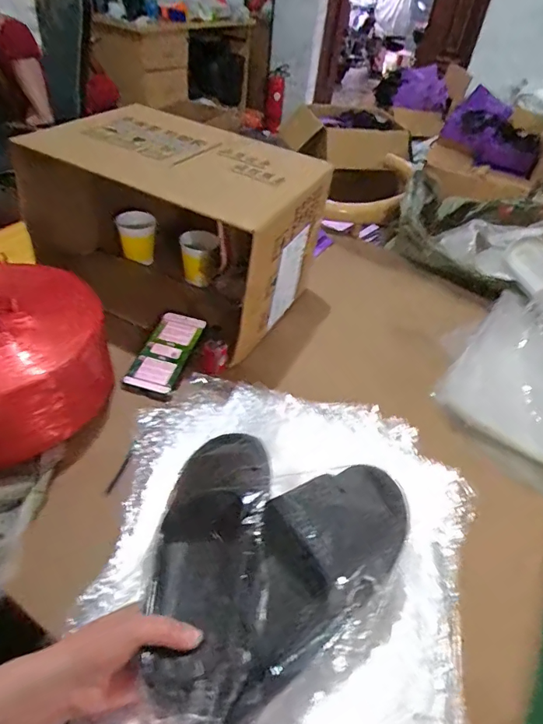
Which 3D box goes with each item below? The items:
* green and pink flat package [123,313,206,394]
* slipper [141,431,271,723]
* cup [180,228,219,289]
[{"bbox_3d":[-0.159,-0.018,0.713,0.072,0.014,0.147,20,53,7],"label":"green and pink flat package"},{"bbox_3d":[-0.058,0.172,0.441,0.100,0.074,0.279,5,47,-4],"label":"slipper"},{"bbox_3d":[-0.130,-0.185,0.841,0.067,0.083,0.066,0,43,-9],"label":"cup"}]

